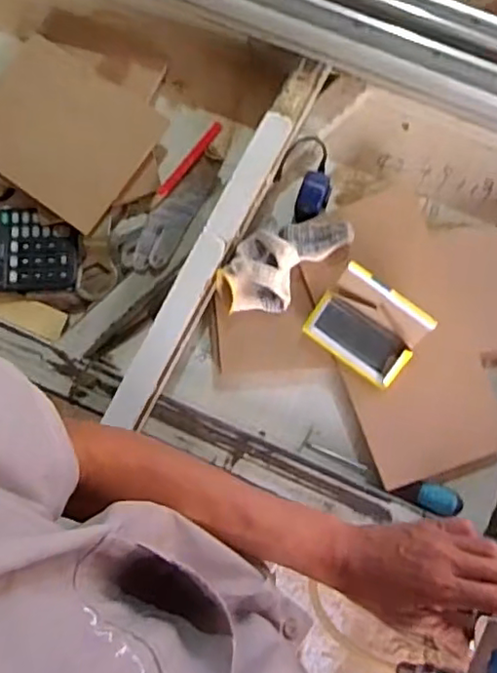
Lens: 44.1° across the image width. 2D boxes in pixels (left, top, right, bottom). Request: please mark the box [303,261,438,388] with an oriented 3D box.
[{"bbox_3d":[0.147,-0.012,0.759,0.133,0.065,0.100,36,89,6],"label":"box"}]

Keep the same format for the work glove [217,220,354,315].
[{"bbox_3d":[0.040,-0.097,0.785,0.175,0.063,0.092,-45,84,0],"label":"work glove"}]

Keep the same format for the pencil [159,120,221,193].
[{"bbox_3d":[-0.078,-0.238,0.822,0.014,0.007,0.123,41,89,8],"label":"pencil"}]

